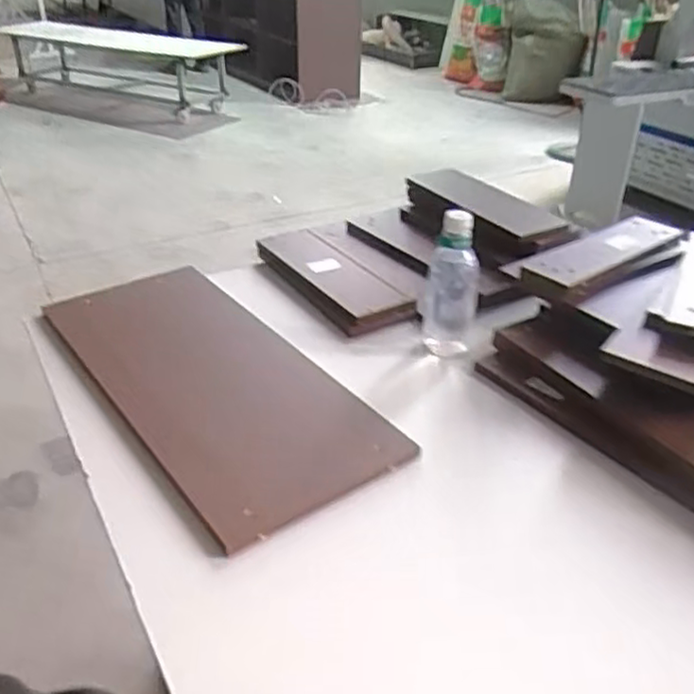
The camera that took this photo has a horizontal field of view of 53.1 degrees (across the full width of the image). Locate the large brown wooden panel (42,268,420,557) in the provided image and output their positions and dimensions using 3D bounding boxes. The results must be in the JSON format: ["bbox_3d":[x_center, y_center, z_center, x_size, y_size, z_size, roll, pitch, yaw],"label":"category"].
[{"bbox_3d":[-0.227,0.032,1.119,0.313,0.028,0.702,-20,37,-31],"label":"large brown wooden panel"}]

